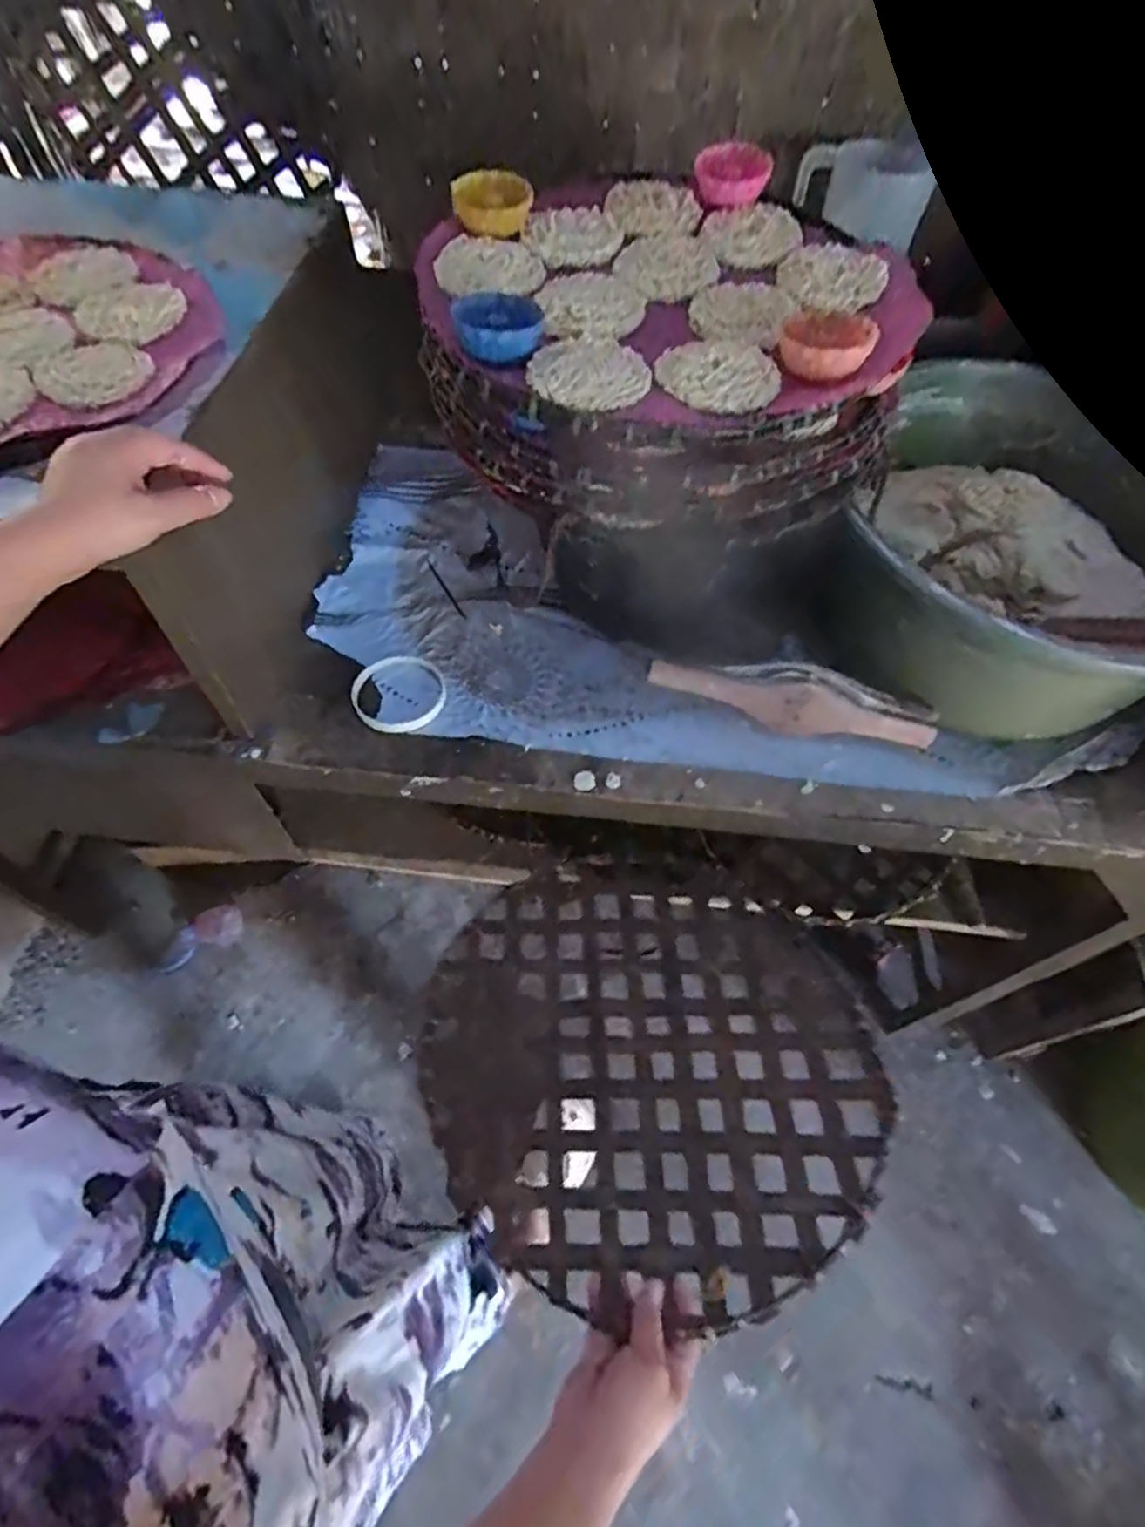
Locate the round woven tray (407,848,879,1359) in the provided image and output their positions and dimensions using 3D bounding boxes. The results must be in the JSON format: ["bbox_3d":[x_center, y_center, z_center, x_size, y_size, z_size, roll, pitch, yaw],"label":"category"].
[{"bbox_3d":[0.060,0.247,0.601,0.375,0.013,0.345,-2,49,2],"label":"round woven tray"}]

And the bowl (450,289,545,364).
[{"bbox_3d":[-0.052,-0.301,0.465,0.057,0.020,0.069,-9,58,-7],"label":"bowl"}]

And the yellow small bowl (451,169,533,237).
[{"bbox_3d":[-0.062,-0.437,0.533,0.061,0.019,0.073,-2,57,-3],"label":"yellow small bowl"}]

